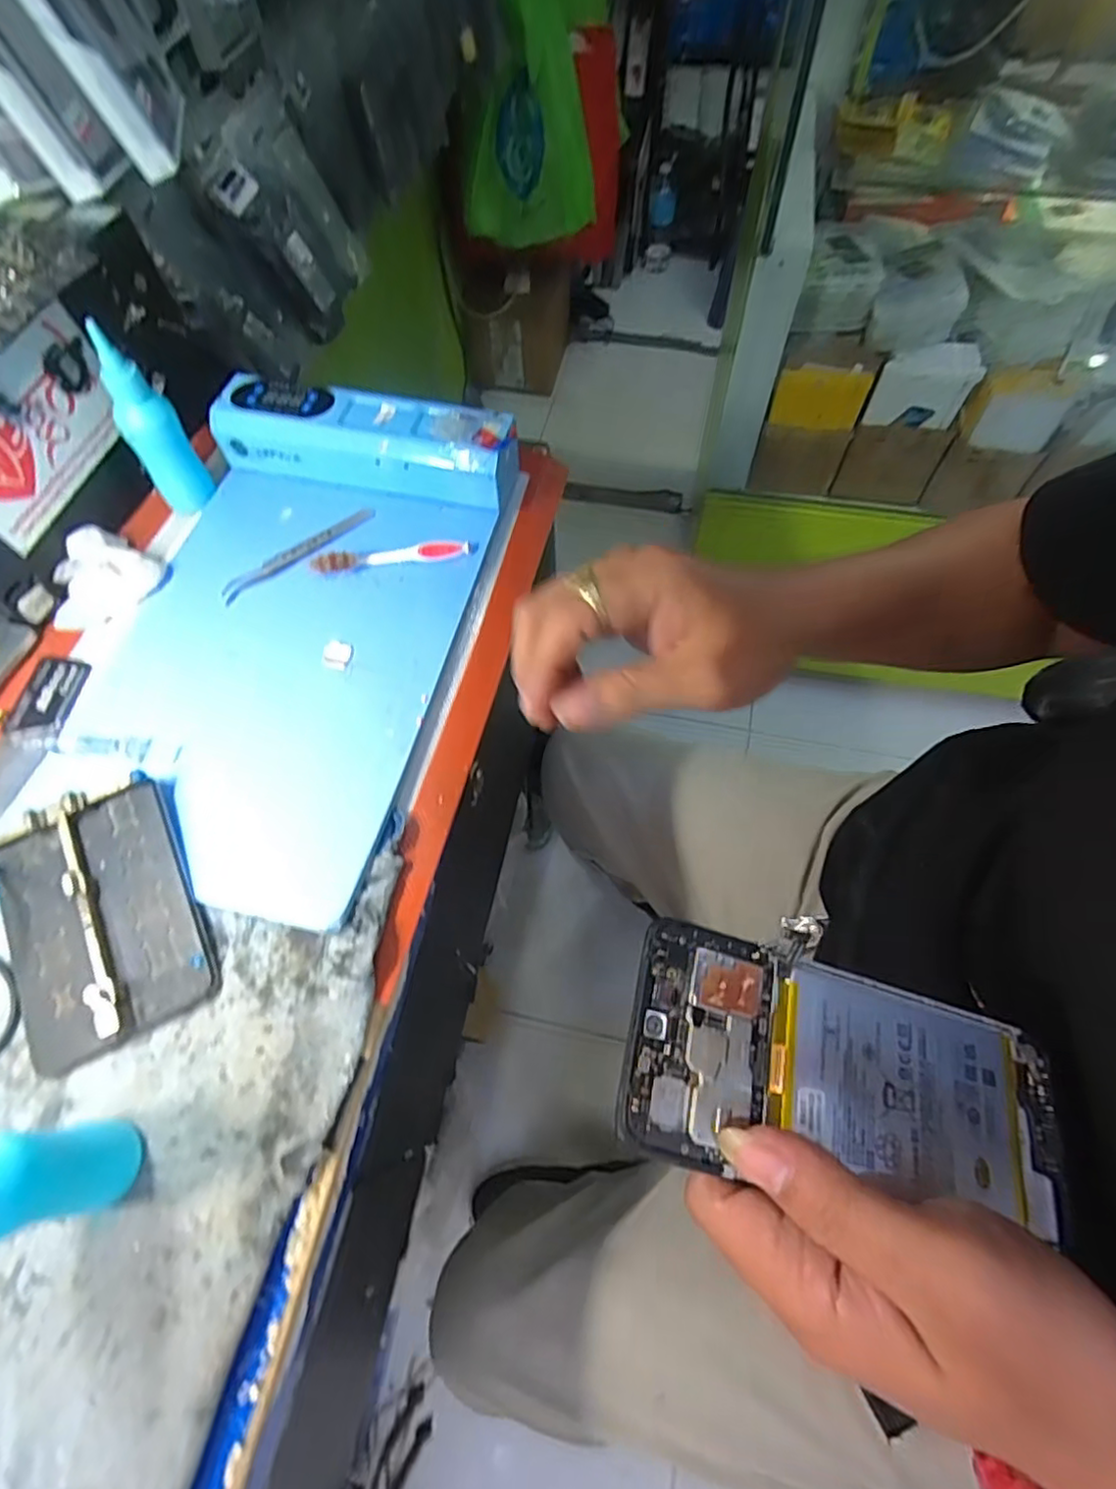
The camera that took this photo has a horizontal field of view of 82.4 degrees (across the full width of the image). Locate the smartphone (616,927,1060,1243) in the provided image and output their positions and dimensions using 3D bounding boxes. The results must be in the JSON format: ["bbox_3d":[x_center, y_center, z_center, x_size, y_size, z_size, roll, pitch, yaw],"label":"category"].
[{"bbox_3d":[0.102,0.114,0.221,0.163,0.006,0.069,17,64,-8],"label":"smartphone"}]

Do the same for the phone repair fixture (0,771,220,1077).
[{"bbox_3d":[-0.236,0.087,0.321,0.092,0.023,0.124,-26,66,-11],"label":"phone repair fixture"}]

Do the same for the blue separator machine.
[{"bbox_3d":[-0.171,-0.082,0.394,0.213,0.059,0.331,14,65,8],"label":"blue separator machine"}]

